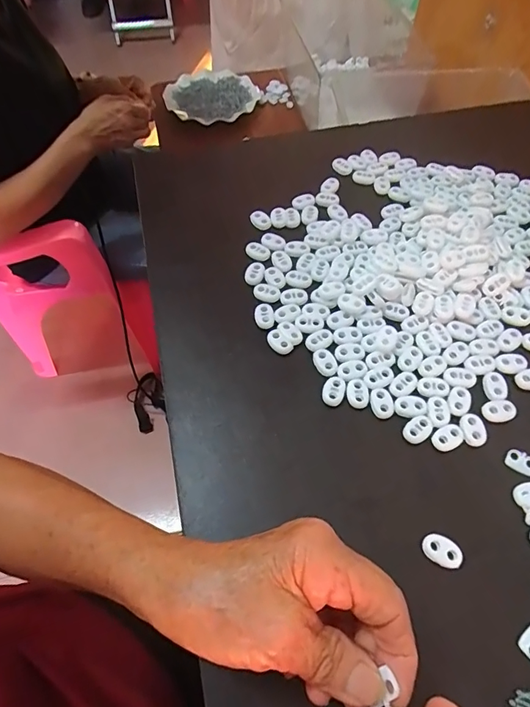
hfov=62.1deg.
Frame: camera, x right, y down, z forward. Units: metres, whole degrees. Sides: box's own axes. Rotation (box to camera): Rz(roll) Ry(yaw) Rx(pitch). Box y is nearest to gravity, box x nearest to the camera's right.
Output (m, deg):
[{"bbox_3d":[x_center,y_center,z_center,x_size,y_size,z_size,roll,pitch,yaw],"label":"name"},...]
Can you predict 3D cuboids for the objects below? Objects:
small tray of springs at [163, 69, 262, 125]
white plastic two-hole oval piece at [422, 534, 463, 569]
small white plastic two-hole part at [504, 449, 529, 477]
[{"bbox_3d":[-0.106,-0.526,0.902,0.182,0.033,0.193,-25,61,-12],"label":"small tray of springs"},{"bbox_3d":[0.106,0.117,0.262,0.023,0.004,0.015,24,63,15],"label":"white plastic two-hole oval piece"},{"bbox_3d":[0.169,0.071,0.289,0.019,0.004,0.014,28,64,17],"label":"small white plastic two-hole part"}]

